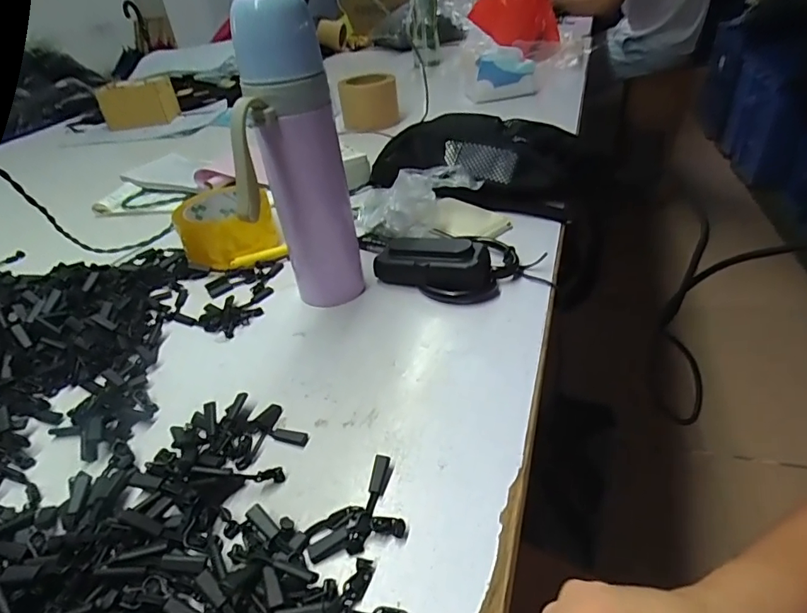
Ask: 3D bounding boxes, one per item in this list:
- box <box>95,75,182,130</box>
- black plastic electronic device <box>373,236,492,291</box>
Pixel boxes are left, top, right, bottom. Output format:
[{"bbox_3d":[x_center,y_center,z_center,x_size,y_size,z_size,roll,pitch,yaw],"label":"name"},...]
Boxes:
[{"bbox_3d":[-0.584,-0.441,1.069,0.147,0.089,0.090,-9,37,-3],"label":"box"},{"bbox_3d":[0.026,-0.039,0.453,0.109,0.047,0.037,11,40,22],"label":"black plastic electronic device"}]

